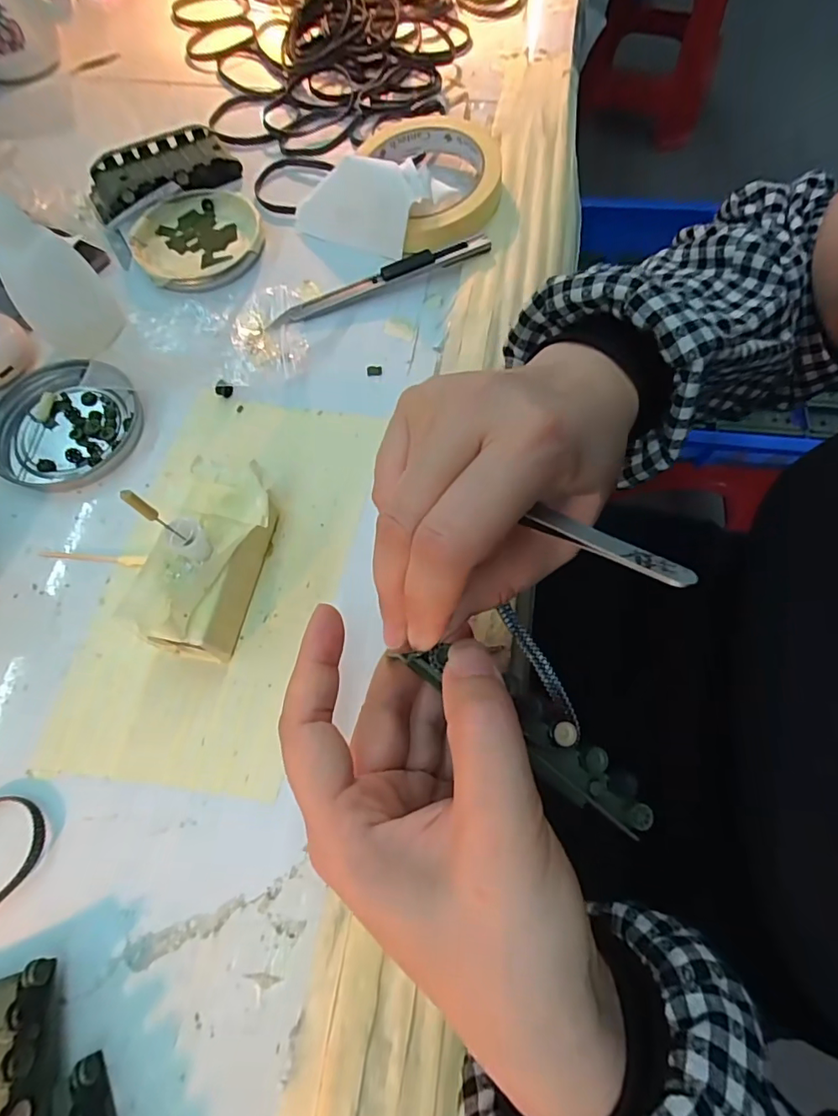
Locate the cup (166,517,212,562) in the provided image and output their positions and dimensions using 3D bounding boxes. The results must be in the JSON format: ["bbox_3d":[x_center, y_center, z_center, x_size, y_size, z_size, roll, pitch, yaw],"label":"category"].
[{"bbox_3d":[-0.093,-0.007,0.212,0.013,0.017,0.013,0,68,1],"label":"cup"}]

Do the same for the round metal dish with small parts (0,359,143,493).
[{"bbox_3d":[-0.194,-0.073,0.280,0.080,0.010,0.075,0,68,1],"label":"round metal dish with small parts"}]

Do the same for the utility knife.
[{"bbox_3d":[-0.023,-0.167,0.309,0.137,0.014,0.012,-20,69,-7],"label":"utility knife"}]

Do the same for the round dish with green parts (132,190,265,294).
[{"bbox_3d":[-0.141,-0.204,0.330,0.079,0.010,0.080,0,68,1],"label":"round dish with green parts"}]

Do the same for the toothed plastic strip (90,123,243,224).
[{"bbox_3d":[-0.174,-0.259,0.351,0.095,0.015,0.055,-29,70,-10],"label":"toothed plastic strip"}]

